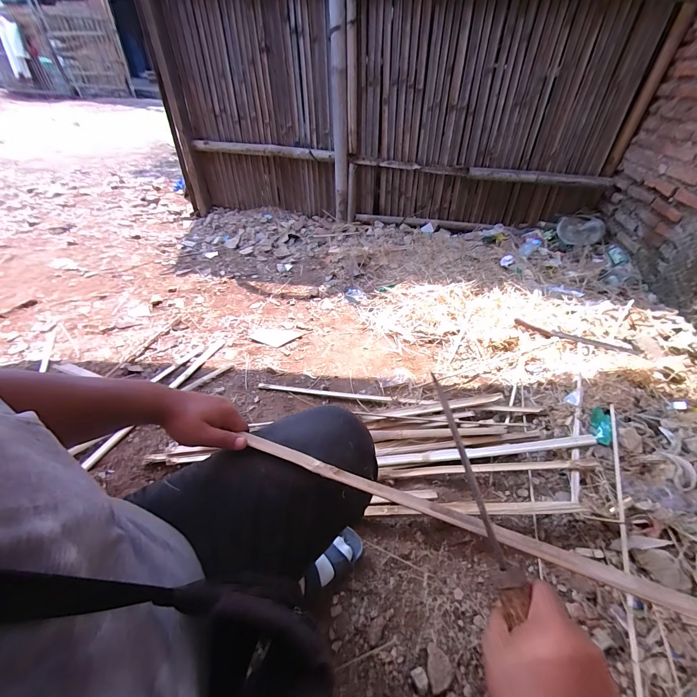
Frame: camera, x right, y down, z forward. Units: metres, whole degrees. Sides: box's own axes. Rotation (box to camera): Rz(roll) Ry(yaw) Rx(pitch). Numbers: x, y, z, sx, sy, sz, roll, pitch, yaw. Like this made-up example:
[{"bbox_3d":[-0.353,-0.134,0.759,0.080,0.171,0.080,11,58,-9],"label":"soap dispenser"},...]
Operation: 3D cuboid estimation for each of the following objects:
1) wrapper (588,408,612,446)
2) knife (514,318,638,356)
[{"bbox_3d":[0.703,0.216,0.912,0.049,0.016,0.112,18,47,22],"label":"wrapper"},{"bbox_3d":[0.799,-0.039,1.174,0.373,0.024,0.052,23,49,26],"label":"knife"}]

